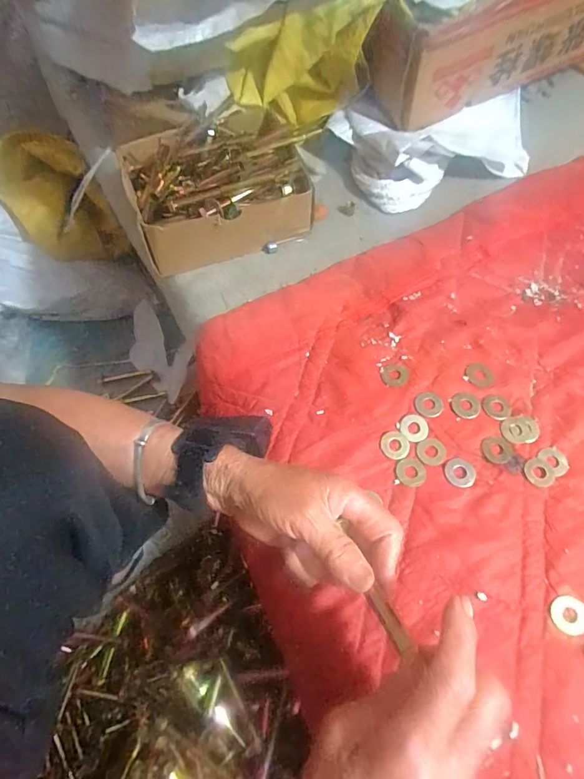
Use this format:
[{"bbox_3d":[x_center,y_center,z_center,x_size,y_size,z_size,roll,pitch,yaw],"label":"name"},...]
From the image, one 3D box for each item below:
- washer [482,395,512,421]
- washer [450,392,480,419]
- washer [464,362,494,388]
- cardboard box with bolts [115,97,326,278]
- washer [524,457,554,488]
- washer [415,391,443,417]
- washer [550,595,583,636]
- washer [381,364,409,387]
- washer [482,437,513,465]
[{"bbox_3d":[0.183,0.016,0.384,0.025,0.004,0.024,0,63,-1],"label":"washer"},{"bbox_3d":[0.156,0.013,0.386,0.025,0.004,0.024,0,63,-1],"label":"washer"},{"bbox_3d":[0.172,-0.014,0.395,0.026,0.004,0.024,0,63,-1],"label":"washer"},{"bbox_3d":[-0.082,-0.230,0.480,0.193,0.086,0.168,-21,65,-11],"label":"cardboard box with bolts"},{"bbox_3d":[0.205,0.068,0.358,0.023,0.004,0.024,0,63,-1],"label":"washer"},{"bbox_3d":[0.123,0.013,0.386,0.024,0.004,0.025,0,63,-1],"label":"washer"},{"bbox_3d":[0.203,0.165,0.315,0.026,0.004,0.025,0,63,-1],"label":"washer"},{"bbox_3d":[0.096,-0.014,0.400,0.025,0.004,0.022,-17,64,-9],"label":"washer"},{"bbox_3d":[0.174,0.051,0.364,0.024,0.004,0.024,0,63,-1],"label":"washer"}]

